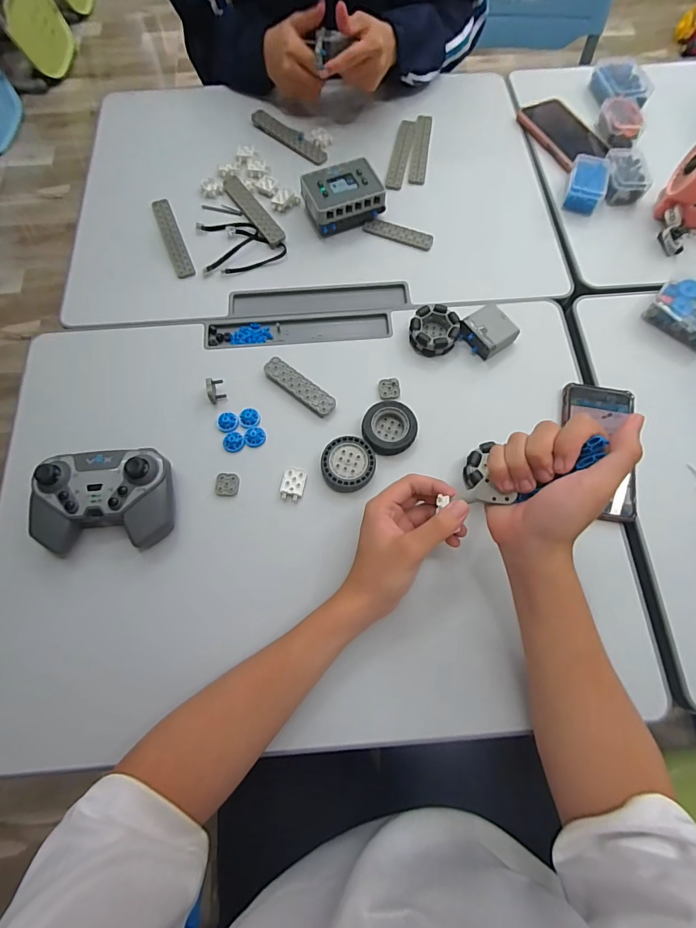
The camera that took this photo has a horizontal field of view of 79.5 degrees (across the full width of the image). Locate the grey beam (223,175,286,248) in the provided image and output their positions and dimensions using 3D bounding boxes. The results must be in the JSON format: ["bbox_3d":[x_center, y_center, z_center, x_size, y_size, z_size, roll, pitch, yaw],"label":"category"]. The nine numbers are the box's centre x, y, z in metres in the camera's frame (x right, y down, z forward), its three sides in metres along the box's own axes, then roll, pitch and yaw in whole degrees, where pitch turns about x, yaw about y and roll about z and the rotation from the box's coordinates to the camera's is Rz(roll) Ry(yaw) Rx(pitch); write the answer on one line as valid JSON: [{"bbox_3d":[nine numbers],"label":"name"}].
[{"bbox_3d":[-0.137,-0.370,0.606,0.030,0.004,0.151,-33,73,-10],"label":"grey beam"}]

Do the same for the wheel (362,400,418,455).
[{"bbox_3d":[0.048,-0.043,0.488,0.061,0.021,0.064,0,70,1],"label":"wheel"}]

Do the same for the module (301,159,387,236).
[{"bbox_3d":[-0.008,-0.376,0.594,0.105,0.043,0.078,-24,71,-7],"label":"module"}]

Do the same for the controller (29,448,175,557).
[{"bbox_3d":[-0.258,0.037,0.443,0.135,0.053,0.099,-5,70,0],"label":"controller"}]

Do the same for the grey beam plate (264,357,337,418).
[{"bbox_3d":[-0.059,-0.094,0.508,0.099,0.008,0.027,36,75,13],"label":"grey beam plate"}]

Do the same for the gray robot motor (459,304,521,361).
[{"bbox_3d":[0.175,-0.164,0.527,0.055,0.028,0.056,-36,73,-11],"label":"gray robot motor"}]

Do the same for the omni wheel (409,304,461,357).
[{"bbox_3d":[0.109,-0.167,0.529,0.059,0.028,0.059,0,70,1],"label":"omni wheel"}]

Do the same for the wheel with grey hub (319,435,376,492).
[{"bbox_3d":[0.001,0.000,0.474,0.059,0.014,0.062,0,70,1],"label":"wheel with grey hub"}]

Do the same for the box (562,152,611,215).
[{"bbox_3d":[0.344,-0.406,0.603,0.054,0.029,0.082,20,72,8],"label":"box"}]

